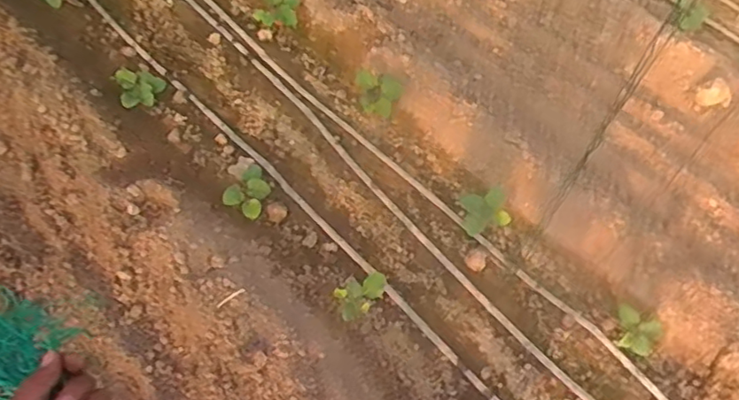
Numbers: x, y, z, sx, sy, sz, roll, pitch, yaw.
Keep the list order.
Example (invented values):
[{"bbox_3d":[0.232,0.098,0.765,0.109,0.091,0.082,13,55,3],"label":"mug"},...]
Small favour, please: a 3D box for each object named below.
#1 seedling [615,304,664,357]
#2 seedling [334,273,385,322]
[{"bbox_3d":[0.744,0.366,1.749,0.134,0.082,0.115,41,65,18],"label":"seedling"},{"bbox_3d":[-0.026,0.260,1.755,0.149,0.084,0.104,-28,65,-19],"label":"seedling"}]

